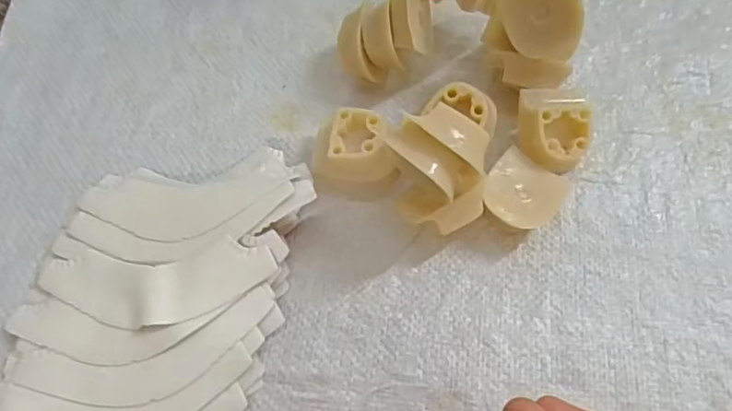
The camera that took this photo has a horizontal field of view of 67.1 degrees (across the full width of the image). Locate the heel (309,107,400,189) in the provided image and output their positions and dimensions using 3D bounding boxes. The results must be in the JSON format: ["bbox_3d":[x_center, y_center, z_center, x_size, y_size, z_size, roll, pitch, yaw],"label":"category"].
[{"bbox_3d":[-0.004,-0.027,0.298,0.044,0.033,0.039,11,66,6],"label":"heel"}]

